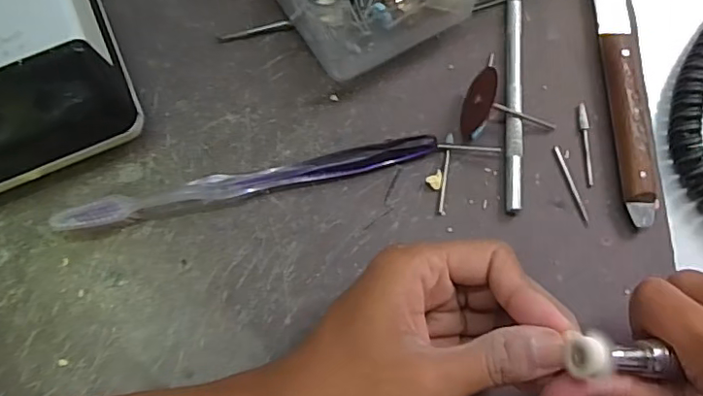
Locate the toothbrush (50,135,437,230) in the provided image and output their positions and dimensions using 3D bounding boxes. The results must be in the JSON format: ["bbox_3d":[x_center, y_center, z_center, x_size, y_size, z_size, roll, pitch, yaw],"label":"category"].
[{"bbox_3d":[-0.049,-0.008,0.271,0.184,0.019,0.012,-13,78,-3],"label":"toothbrush"}]

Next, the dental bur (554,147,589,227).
[{"bbox_3d":[0.113,-0.007,0.279,0.004,0.004,0.043,-17,77,-4],"label":"dental bur"}]

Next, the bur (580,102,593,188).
[{"bbox_3d":[0.123,-0.028,0.283,0.005,0.004,0.044,-3,76,0],"label":"bur"}]

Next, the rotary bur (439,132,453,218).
[{"bbox_3d":[0.049,-0.013,0.279,0.004,0.004,0.042,7,76,2],"label":"rotary bur"}]

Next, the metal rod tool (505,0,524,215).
[{"bbox_3d":[0.085,-0.052,0.286,0.009,0.007,0.120,3,78,0],"label":"metal rod tool"}]

